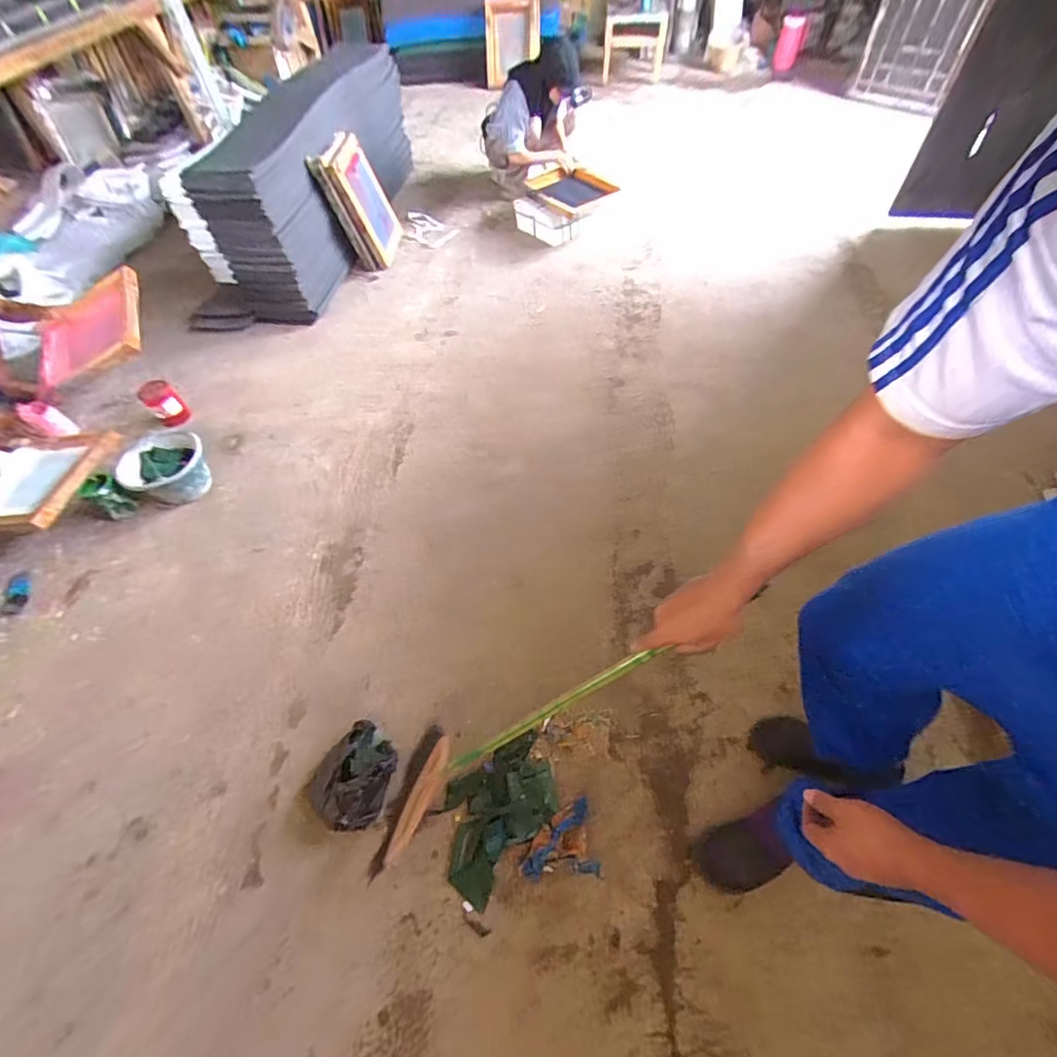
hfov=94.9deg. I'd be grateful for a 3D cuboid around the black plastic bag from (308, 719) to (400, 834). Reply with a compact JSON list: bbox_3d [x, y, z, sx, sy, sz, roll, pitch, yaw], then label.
[{"bbox_3d":[-0.389,0.570,1.107,0.171,0.060,0.199,31,63,21],"label":"black plastic bag"}]

